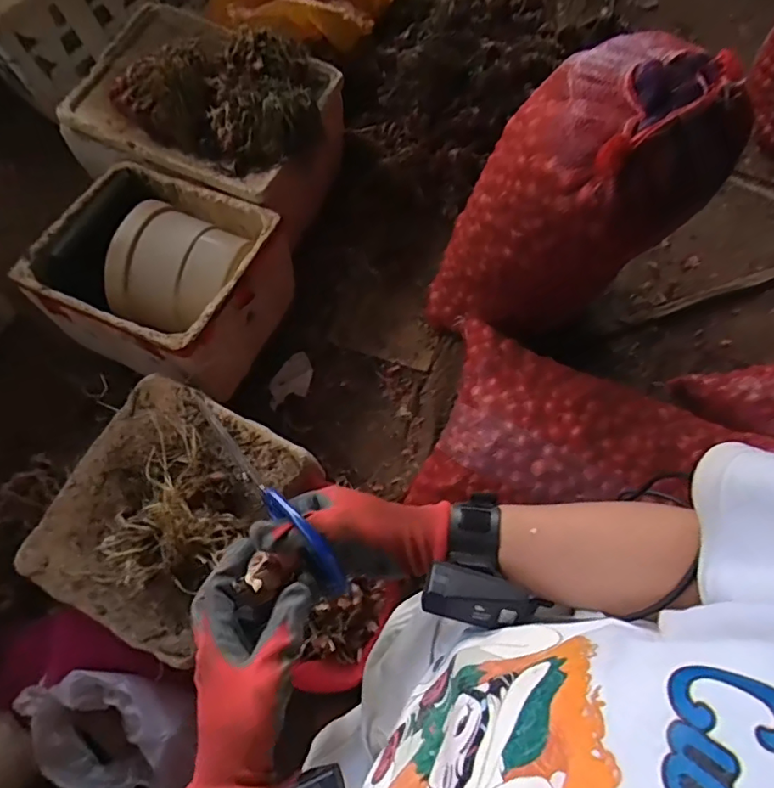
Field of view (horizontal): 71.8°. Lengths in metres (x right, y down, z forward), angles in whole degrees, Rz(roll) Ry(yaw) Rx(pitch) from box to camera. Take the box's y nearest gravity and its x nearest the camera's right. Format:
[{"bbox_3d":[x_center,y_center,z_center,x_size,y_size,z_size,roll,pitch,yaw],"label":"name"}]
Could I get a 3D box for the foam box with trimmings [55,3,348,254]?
[{"bbox_3d":[-0.458,-0.735,1.398,0.636,0.324,0.461,24,73,6],"label":"foam box with trimmings"}]

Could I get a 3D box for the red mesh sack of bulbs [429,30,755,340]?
[{"bbox_3d":[0.367,-0.369,1.175,0.424,0.751,0.320,-18,73,-7],"label":"red mesh sack of bulbs"}]

